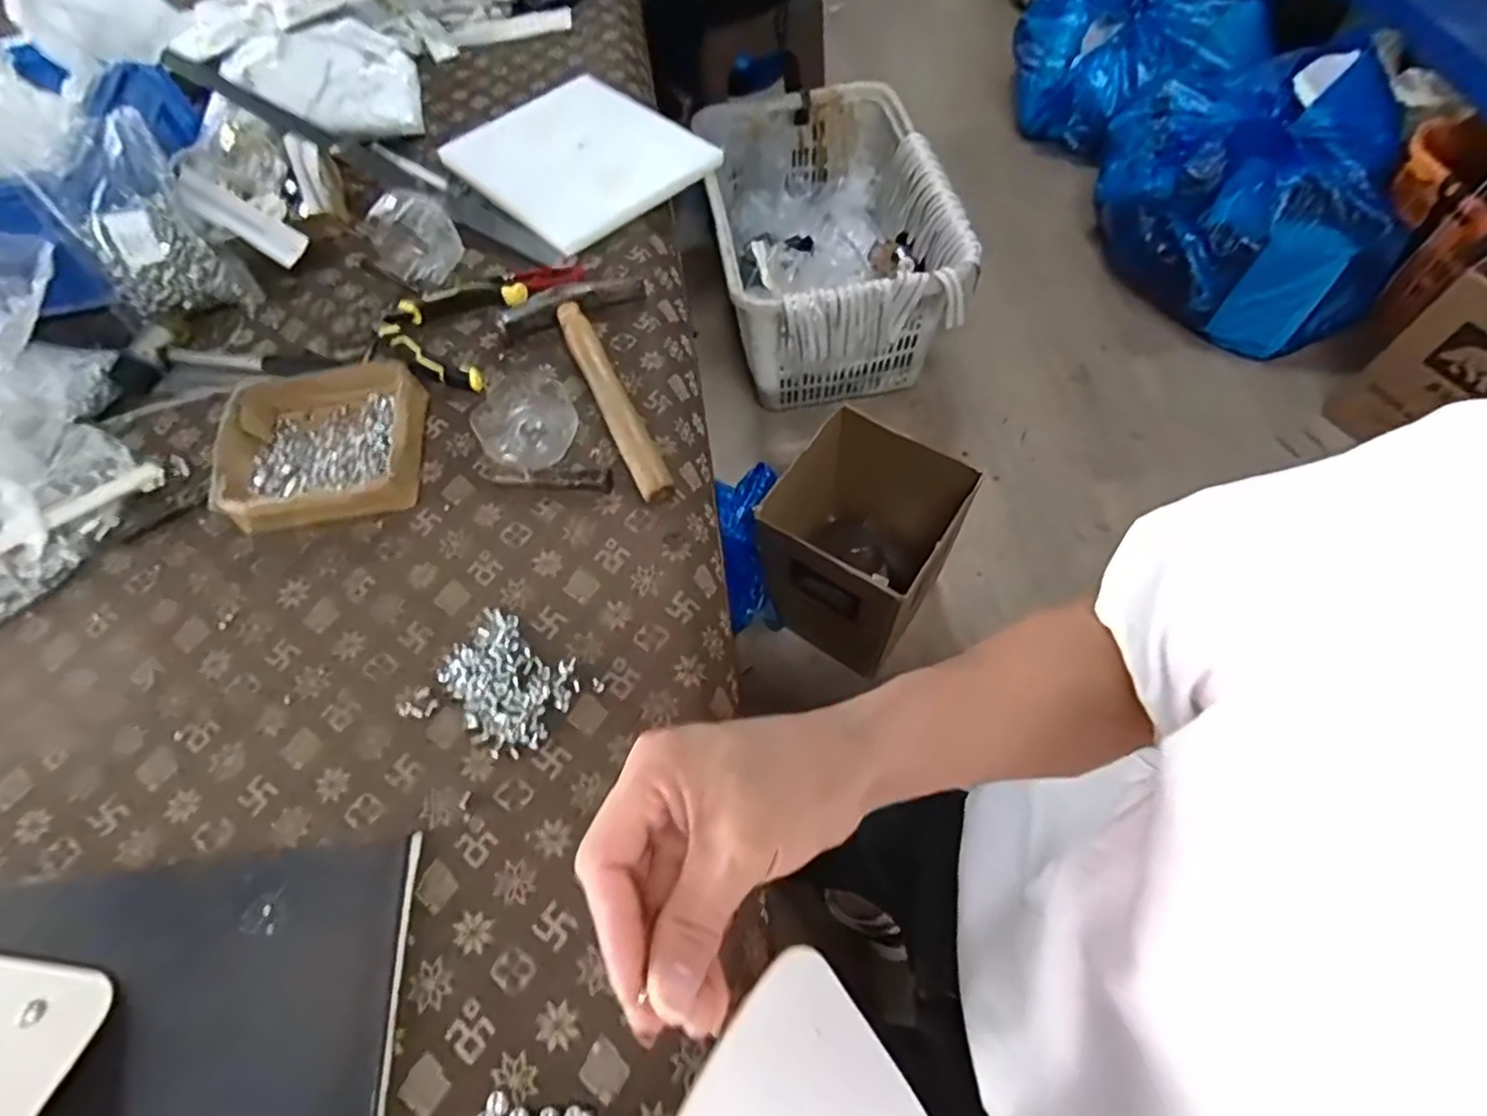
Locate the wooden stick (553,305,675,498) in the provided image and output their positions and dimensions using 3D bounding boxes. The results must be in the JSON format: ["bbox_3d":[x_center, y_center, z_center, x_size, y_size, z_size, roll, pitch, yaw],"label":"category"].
[{"bbox_3d":[-0.107,-0.129,0.550,0.024,0.027,0.219,-24,64,-9],"label":"wooden stick"}]

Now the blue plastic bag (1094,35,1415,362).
[{"bbox_3d":[1.099,-0.770,1.475,0.571,0.333,0.502,14,65,10],"label":"blue plastic bag"}]

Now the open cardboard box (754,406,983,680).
[{"bbox_3d":[0.195,-0.010,1.124,0.256,0.351,0.269,33,69,18],"label":"open cardboard box"}]

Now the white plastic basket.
[{"bbox_3d":[0.166,-0.664,1.450,0.434,0.336,0.661,-9,63,-2],"label":"white plastic basket"}]

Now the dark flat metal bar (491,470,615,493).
[{"bbox_3d":[-0.146,-0.061,0.516,0.093,0.011,0.015,1,63,4],"label":"dark flat metal bar"}]

